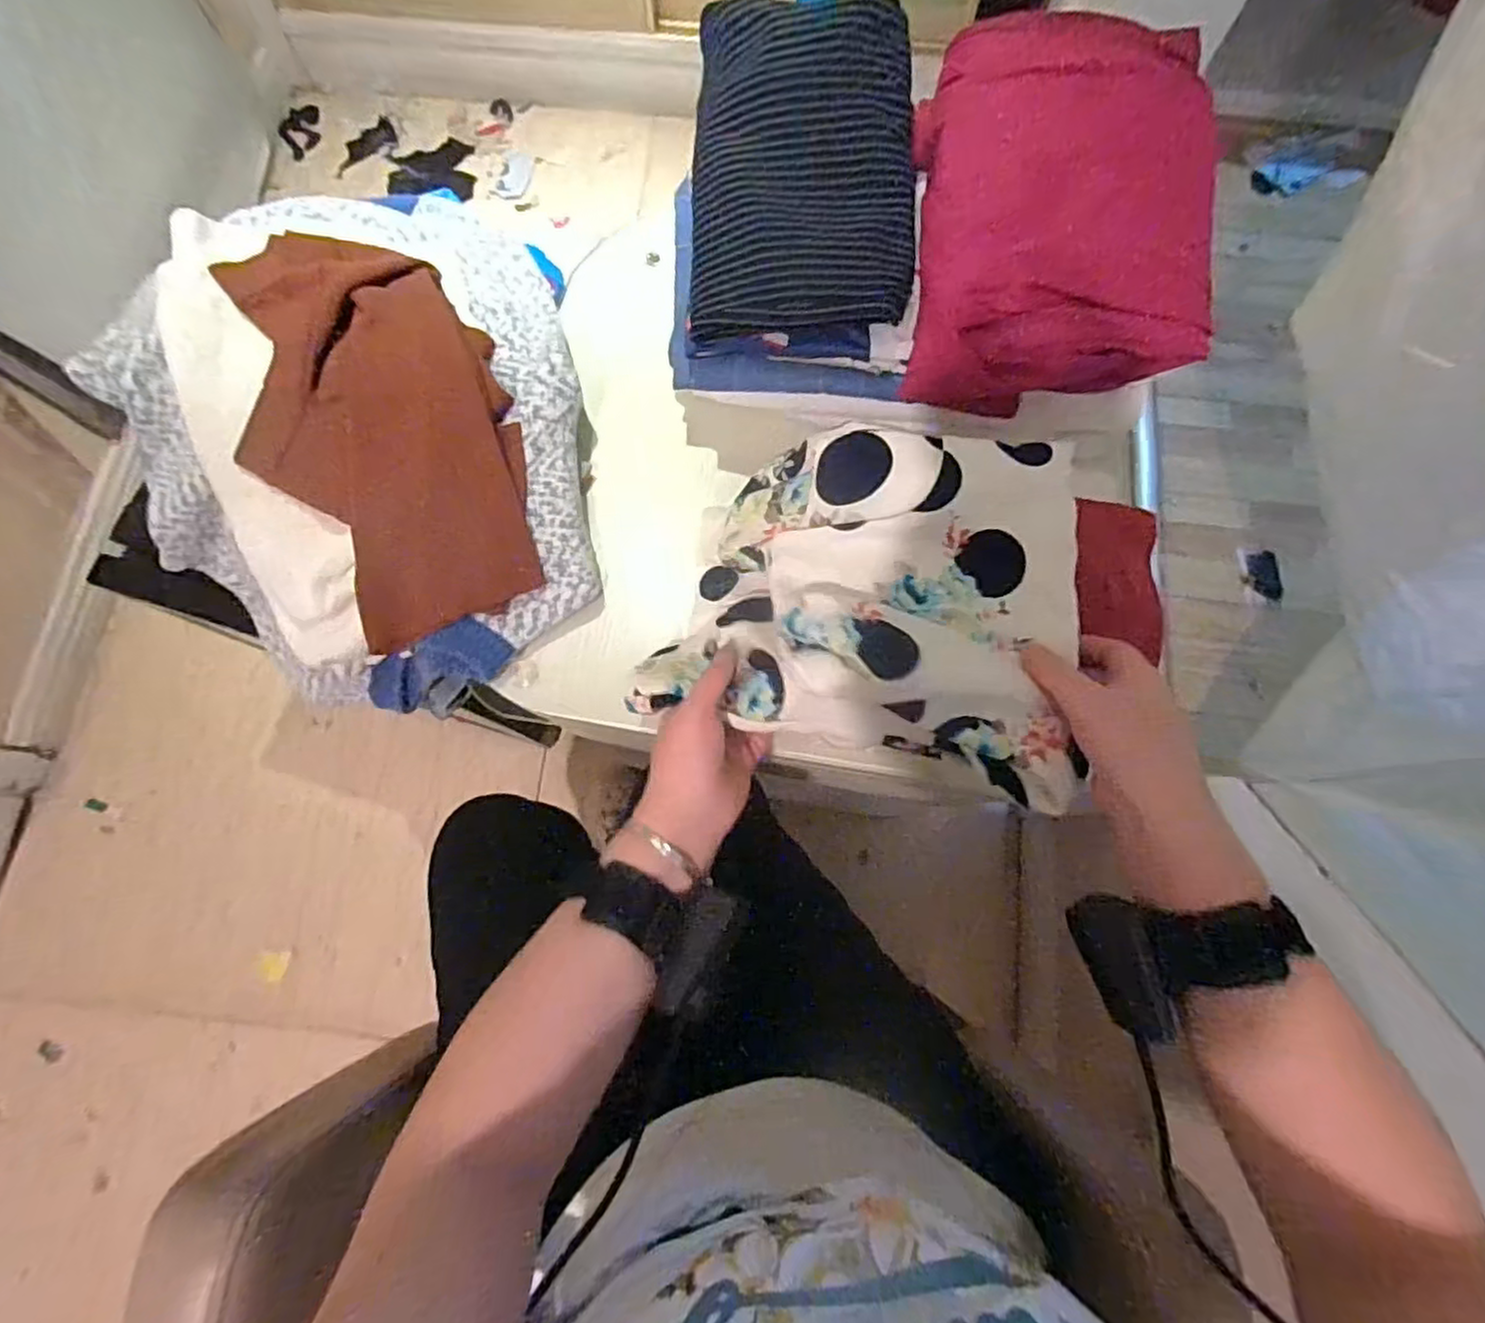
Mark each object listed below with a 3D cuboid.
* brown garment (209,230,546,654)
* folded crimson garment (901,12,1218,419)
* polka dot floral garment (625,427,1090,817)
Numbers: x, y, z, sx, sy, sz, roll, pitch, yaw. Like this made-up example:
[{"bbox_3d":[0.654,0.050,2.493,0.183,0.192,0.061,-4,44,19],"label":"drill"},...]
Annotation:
[{"bbox_3d":[-0.297,-0.189,0.557,0.206,0.089,0.323,-22,78,-6],"label":"brown garment"},{"bbox_3d":[0.228,-0.315,0.480,0.200,0.079,0.258,1,76,0],"label":"folded crimson garment"},{"bbox_3d":[0.093,-0.044,0.476,0.272,0.163,0.220,18,77,4],"label":"polka dot floral garment"}]

